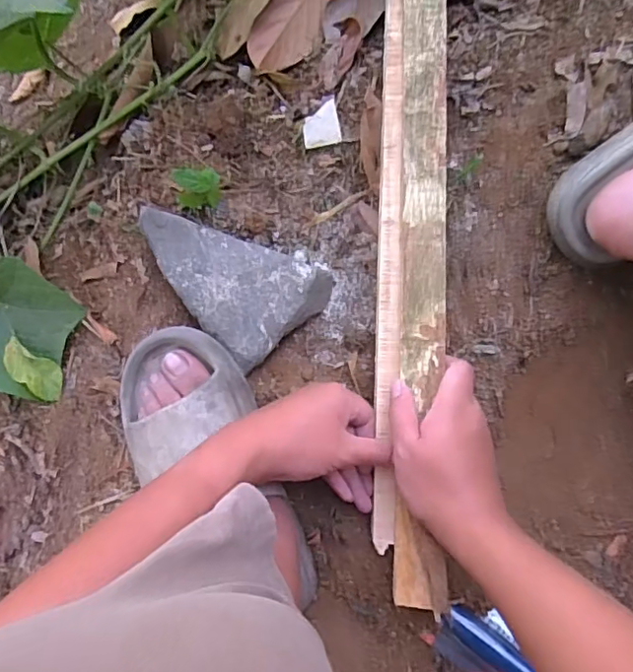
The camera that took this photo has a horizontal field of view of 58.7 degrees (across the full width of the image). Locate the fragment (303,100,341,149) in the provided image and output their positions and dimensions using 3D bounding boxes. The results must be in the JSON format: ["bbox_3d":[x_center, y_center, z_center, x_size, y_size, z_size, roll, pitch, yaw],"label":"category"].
[{"bbox_3d":[0.004,-0.206,0.551,0.037,0.005,0.040,-7,102,19],"label":"fragment"}]

